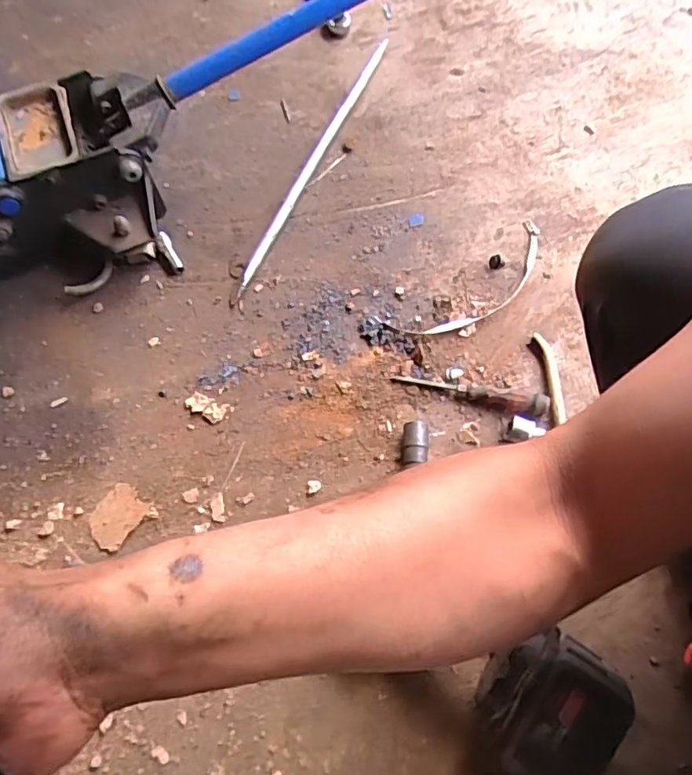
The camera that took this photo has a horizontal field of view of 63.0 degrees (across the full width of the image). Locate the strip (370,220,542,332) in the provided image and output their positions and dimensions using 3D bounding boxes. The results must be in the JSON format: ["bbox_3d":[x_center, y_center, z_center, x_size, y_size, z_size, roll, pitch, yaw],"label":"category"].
[{"bbox_3d":[0.179,-0.136,0.773,0.276,0.014,0.091,-32,67,-13],"label":"strip"}]

